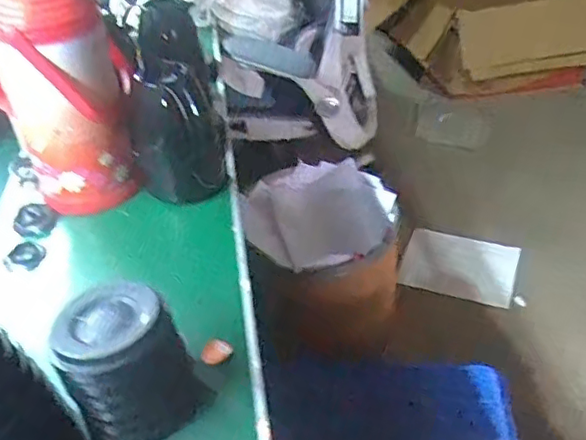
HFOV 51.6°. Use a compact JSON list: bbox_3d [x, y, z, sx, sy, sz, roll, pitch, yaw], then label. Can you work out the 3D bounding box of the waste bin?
[{"bbox_3d":[0.076,0.079,1.493,0.337,0.294,0.353,-6,40,-1],"label":"waste bin"}]

